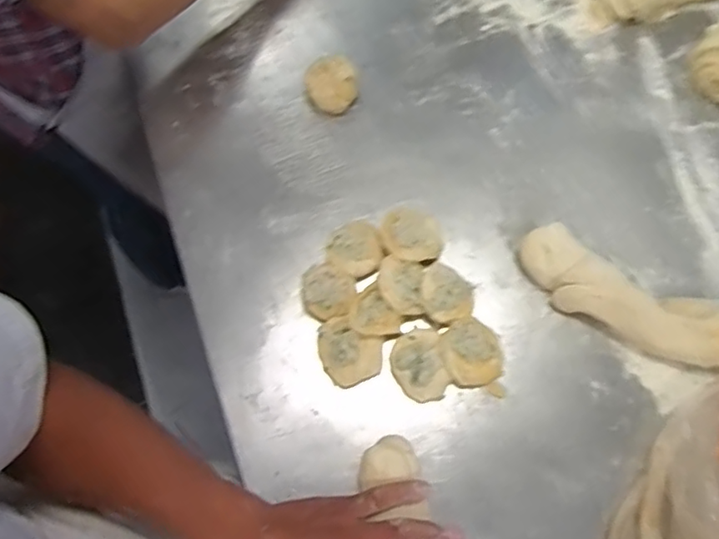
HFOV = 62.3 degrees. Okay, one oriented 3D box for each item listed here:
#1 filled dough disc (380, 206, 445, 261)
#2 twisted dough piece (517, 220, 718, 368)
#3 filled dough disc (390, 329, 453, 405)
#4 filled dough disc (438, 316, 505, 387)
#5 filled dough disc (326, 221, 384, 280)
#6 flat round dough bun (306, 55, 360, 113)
[{"bbox_3d":[0.054,-0.036,0.593,0.063,0.008,0.063,8,55,-12],"label":"filled dough disc"},{"bbox_3d":[0.258,0.030,0.555,0.225,0.049,0.062,25,72,11],"label":"twisted dough piece"},{"bbox_3d":[0.055,0.090,0.552,0.047,0.023,0.066,-16,70,-4],"label":"filled dough disc"},{"bbox_3d":[0.104,0.076,0.554,0.058,0.028,0.062,-1,69,2],"label":"filled dough disc"},{"bbox_3d":[-0.002,-0.020,0.590,0.057,0.015,0.054,-1,69,2],"label":"filled dough disc"},{"bbox_3d":[-0.029,-0.203,0.658,0.056,0.037,0.052,-1,69,2],"label":"flat round dough bun"}]

